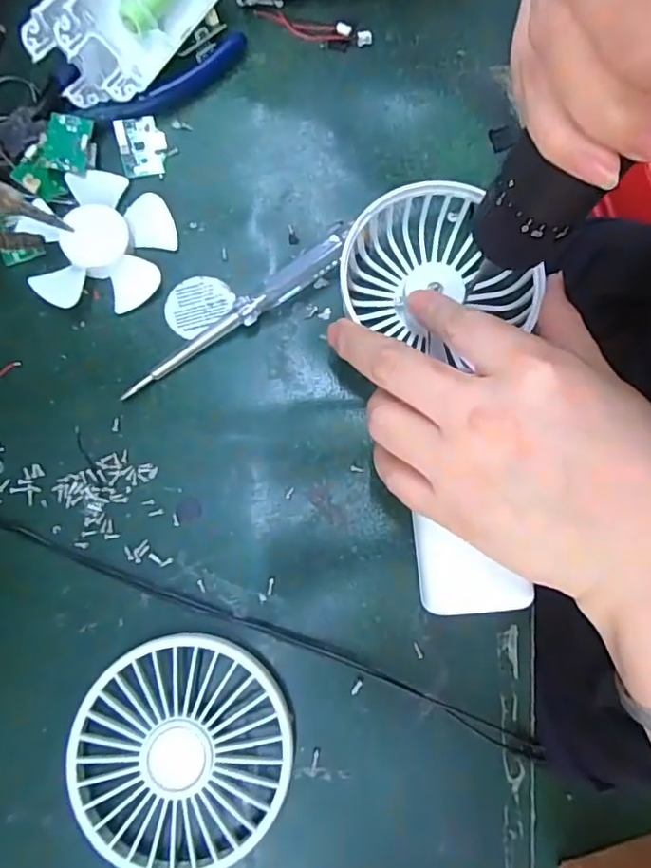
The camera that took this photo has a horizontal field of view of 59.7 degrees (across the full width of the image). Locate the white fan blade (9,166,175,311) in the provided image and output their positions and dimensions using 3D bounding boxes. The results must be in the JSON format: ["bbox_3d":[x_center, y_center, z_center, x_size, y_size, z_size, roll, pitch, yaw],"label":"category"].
[{"bbox_3d":[-0.110,-0.094,0.274,0.071,0.015,0.068,0,78,-1],"label":"white fan blade"}]

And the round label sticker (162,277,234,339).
[{"bbox_3d":[-0.062,-0.063,0.276,0.034,0.004,0.029,-25,77,-8],"label":"round label sticker"}]

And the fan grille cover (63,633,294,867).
[{"bbox_3d":[-0.059,0.128,0.230,0.088,0.015,0.083,-31,81,-7],"label":"fan grille cover"}]

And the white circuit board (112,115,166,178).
[{"bbox_3d":[-0.093,-0.147,0.289,0.023,0.004,0.030,-13,93,-8],"label":"white circuit board"}]

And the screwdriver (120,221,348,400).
[{"bbox_3d":[-0.038,-0.056,0.270,0.129,0.011,0.016,-42,82,-9],"label":"screwdriver"}]

